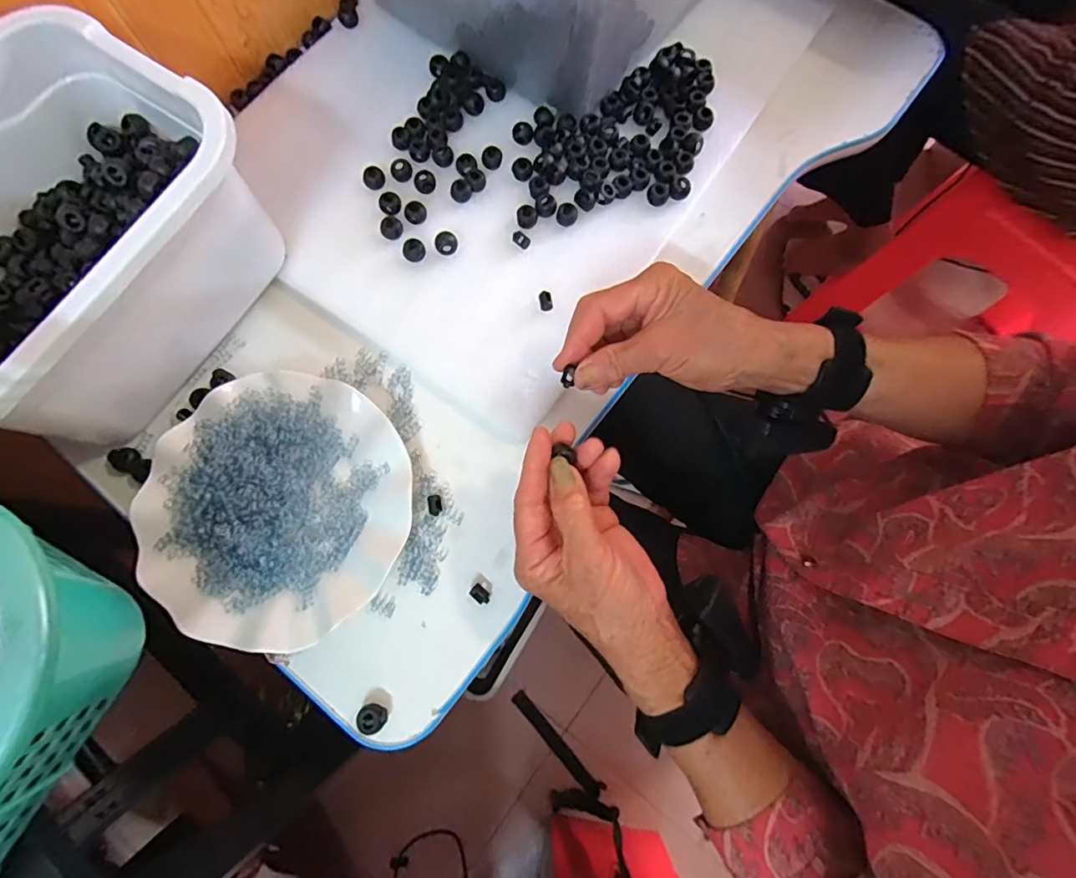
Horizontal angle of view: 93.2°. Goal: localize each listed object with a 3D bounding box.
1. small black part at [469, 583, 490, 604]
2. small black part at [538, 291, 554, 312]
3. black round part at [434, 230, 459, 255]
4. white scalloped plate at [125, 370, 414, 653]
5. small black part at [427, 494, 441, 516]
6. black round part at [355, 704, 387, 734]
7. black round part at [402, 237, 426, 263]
[{"bbox_3d":[-0.040,0.107,0.350,0.014,0.005,0.010,41,78,10],"label":"small black part"},{"bbox_3d":[0.006,-0.108,0.396,0.010,0.005,0.016,-14,76,-4],"label":"small black part"},{"bbox_3d":[-0.073,-0.156,0.407,0.018,0.010,0.015,-17,76,-5],"label":"black round part"},{"bbox_3d":[-0.180,0.045,0.354,0.175,0.027,0.178,0,75,0],"label":"white scalloped plate"},{"bbox_3d":[-0.075,0.048,0.366,0.009,0.006,0.015,-8,75,-2],"label":"small black part"},{"bbox_3d":[-0.107,0.180,0.329,0.017,0.011,0.017,0,75,0],"label":"black round part"},{"bbox_3d":[-0.099,-0.151,0.407,0.016,0.008,0.017,0,75,0],"label":"black round part"}]

